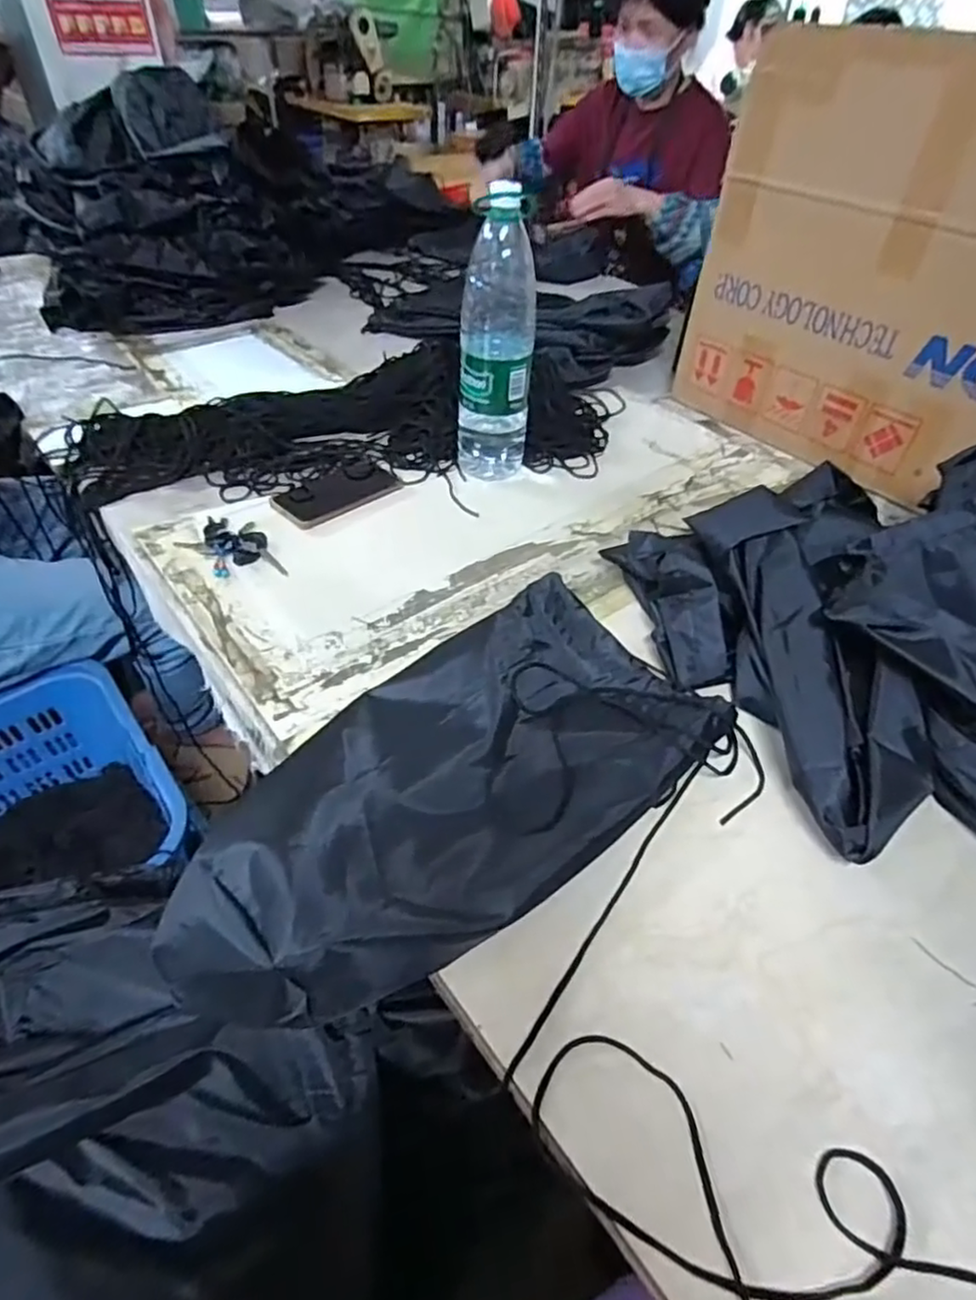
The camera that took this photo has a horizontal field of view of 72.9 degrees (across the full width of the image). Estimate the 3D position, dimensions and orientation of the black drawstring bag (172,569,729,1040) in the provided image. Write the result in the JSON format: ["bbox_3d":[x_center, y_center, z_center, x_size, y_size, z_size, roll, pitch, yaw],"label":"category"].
[{"bbox_3d":[-0.018,0.098,0.502,0.430,0.083,0.209,-33,56,-30],"label":"black drawstring bag"}]

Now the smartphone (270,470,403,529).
[{"bbox_3d":[-0.194,-0.204,0.849,0.159,0.007,0.095,-32,55,-30],"label":"smartphone"}]

